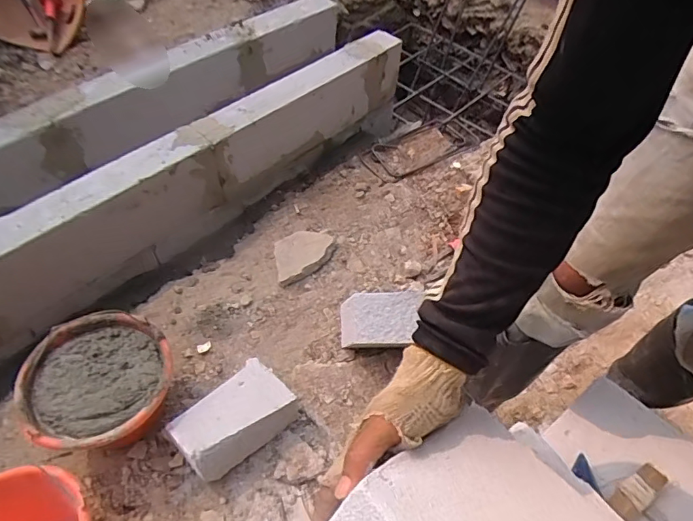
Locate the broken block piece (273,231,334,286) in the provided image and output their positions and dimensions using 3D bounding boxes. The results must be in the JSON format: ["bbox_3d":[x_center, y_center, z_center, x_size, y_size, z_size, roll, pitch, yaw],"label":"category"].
[{"bbox_3d":[-0.111,-0.017,1.173,0.174,0.033,0.120,-30,62,-23],"label":"broken block piece"}]

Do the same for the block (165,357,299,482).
[{"bbox_3d":[-0.203,0.294,0.873,0.203,0.117,0.117,-36,65,-26],"label":"block"}]

